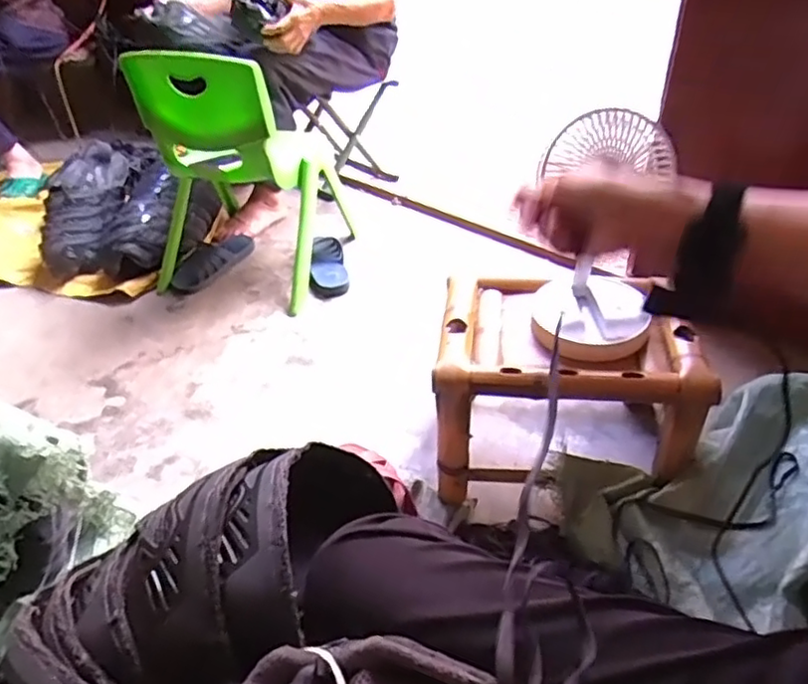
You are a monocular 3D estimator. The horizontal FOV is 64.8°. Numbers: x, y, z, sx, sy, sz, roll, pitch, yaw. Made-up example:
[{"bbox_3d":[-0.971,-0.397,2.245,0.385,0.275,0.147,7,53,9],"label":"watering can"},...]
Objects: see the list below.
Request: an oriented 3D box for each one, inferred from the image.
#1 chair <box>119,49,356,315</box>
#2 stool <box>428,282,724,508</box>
[{"bbox_3d":[-0.367,-0.413,1.425,0.375,0.509,0.380,8,42,12],"label":"chair"},{"bbox_3d":[0.231,0.085,0.983,0.342,0.301,0.248,2,42,6],"label":"stool"}]

